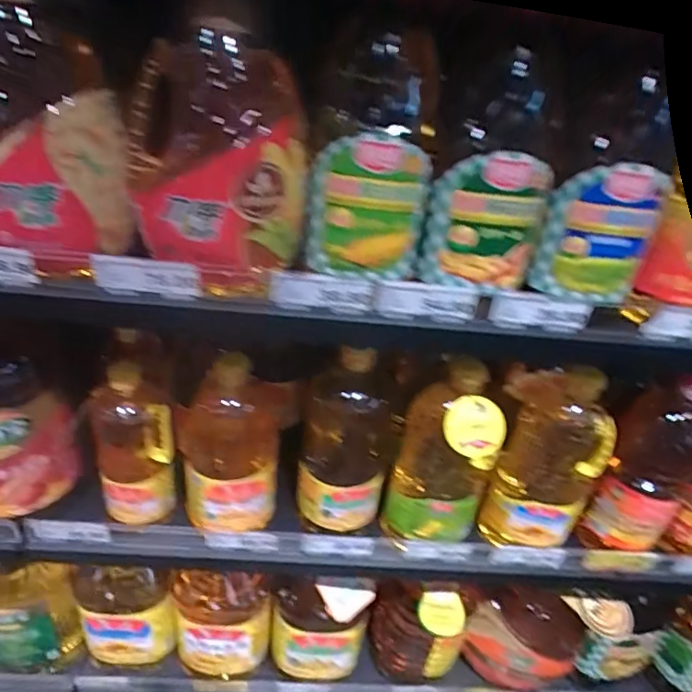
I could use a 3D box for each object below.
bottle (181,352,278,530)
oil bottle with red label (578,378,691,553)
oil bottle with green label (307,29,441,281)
[{"bbox_3d":[-0.139,0.119,0.647,0.105,0.233,0.090,9,34,2],"label":"bottle"},{"bbox_3d":[0.402,0.152,0.682,0.105,0.262,0.107,30,39,29],"label":"oil bottle with red label"},{"bbox_3d":[0.023,-0.166,0.463,0.100,0.184,0.092,5,34,-4],"label":"oil bottle with green label"}]

